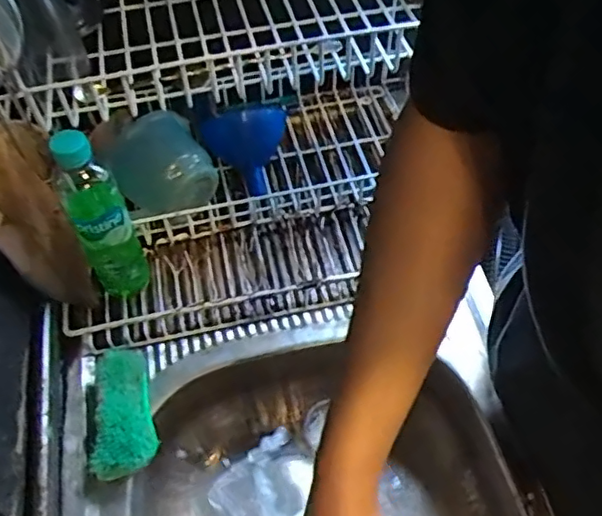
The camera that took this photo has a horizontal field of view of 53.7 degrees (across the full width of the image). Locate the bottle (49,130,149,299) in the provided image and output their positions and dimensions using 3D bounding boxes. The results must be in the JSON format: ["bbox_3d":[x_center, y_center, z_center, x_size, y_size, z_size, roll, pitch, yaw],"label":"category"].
[{"bbox_3d":[-0.198,-0.036,0.587,0.054,0.202,0.051,-26,61,-14],"label":"bottle"}]

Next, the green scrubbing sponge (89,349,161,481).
[{"bbox_3d":[-0.174,0.147,0.590,0.058,0.028,0.131,-6,58,-2],"label":"green scrubbing sponge"}]

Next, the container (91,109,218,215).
[{"bbox_3d":[-0.158,-0.107,0.657,0.107,0.093,0.086,-23,60,-12],"label":"container"}]

